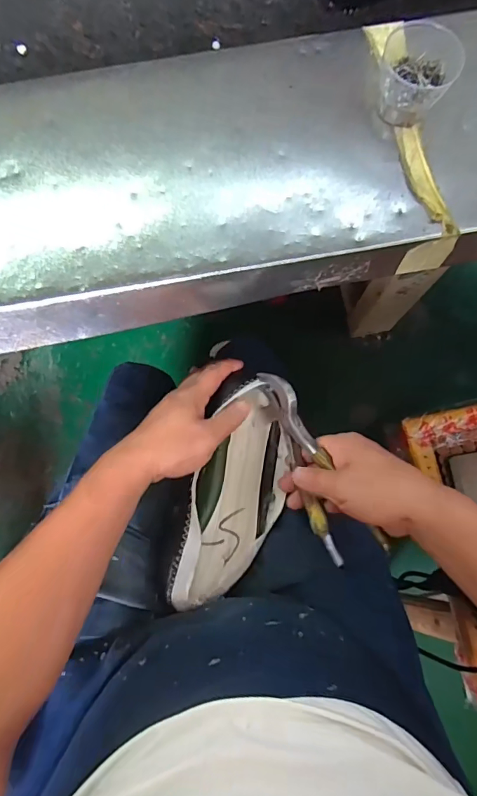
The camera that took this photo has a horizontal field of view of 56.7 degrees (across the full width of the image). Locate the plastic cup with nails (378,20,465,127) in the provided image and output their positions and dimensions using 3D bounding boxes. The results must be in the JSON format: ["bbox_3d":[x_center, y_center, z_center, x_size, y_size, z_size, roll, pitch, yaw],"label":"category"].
[{"bbox_3d":[0.151,-0.273,0.379,0.061,0.054,0.056,0,80,1],"label":"plastic cup with nails"}]

